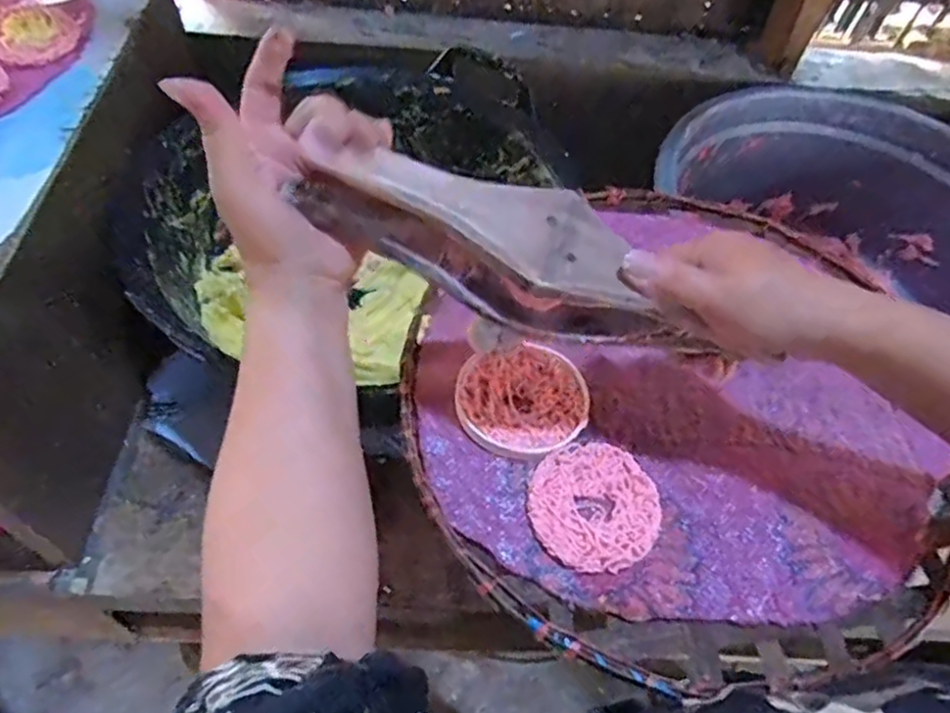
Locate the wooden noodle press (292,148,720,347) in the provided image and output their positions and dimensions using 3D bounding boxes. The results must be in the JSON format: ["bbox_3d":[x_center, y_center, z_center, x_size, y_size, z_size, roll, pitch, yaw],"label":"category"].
[{"bbox_3d":[0.015,-0.055,0.340,0.205,0.048,0.060,23,58,0],"label":"wooden noodle press"}]

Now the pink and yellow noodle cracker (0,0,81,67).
[{"bbox_3d":[-0.388,-0.285,0.580,0.073,0.016,0.097,-15,58,-12],"label":"pink and yellow noodle cracker"}]

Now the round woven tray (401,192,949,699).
[{"bbox_3d":[0.154,0.029,0.452,0.381,0.029,0.339,-36,64,-23],"label":"round woven tray"}]

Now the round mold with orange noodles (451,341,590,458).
[{"bbox_3d":[0.031,0.027,0.436,0.086,0.009,0.079,1,56,-1],"label":"round mold with orange noodles"}]

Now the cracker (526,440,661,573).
[{"bbox_3d":[0.072,0.088,0.399,0.076,0.009,0.079,1,56,-1],"label":"cracker"}]

